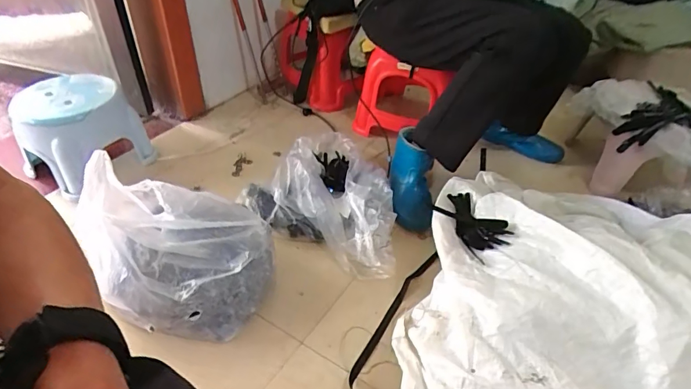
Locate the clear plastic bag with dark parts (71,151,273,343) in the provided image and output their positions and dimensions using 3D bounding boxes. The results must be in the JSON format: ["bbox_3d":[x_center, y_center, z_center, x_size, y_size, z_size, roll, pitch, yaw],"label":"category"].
[{"bbox_3d":[-0.330,0.100,0.827,0.382,0.191,0.232,13,40,12],"label":"clear plastic bag with dark parts"}]

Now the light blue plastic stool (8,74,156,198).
[{"bbox_3d":[-0.666,-0.152,1.115,0.271,0.232,0.213,12,40,11],"label":"light blue plastic stool"}]

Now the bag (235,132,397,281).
[{"bbox_3d":[-0.001,-0.013,1.016,0.400,0.120,0.333,26,46,28],"label":"bag"}]

